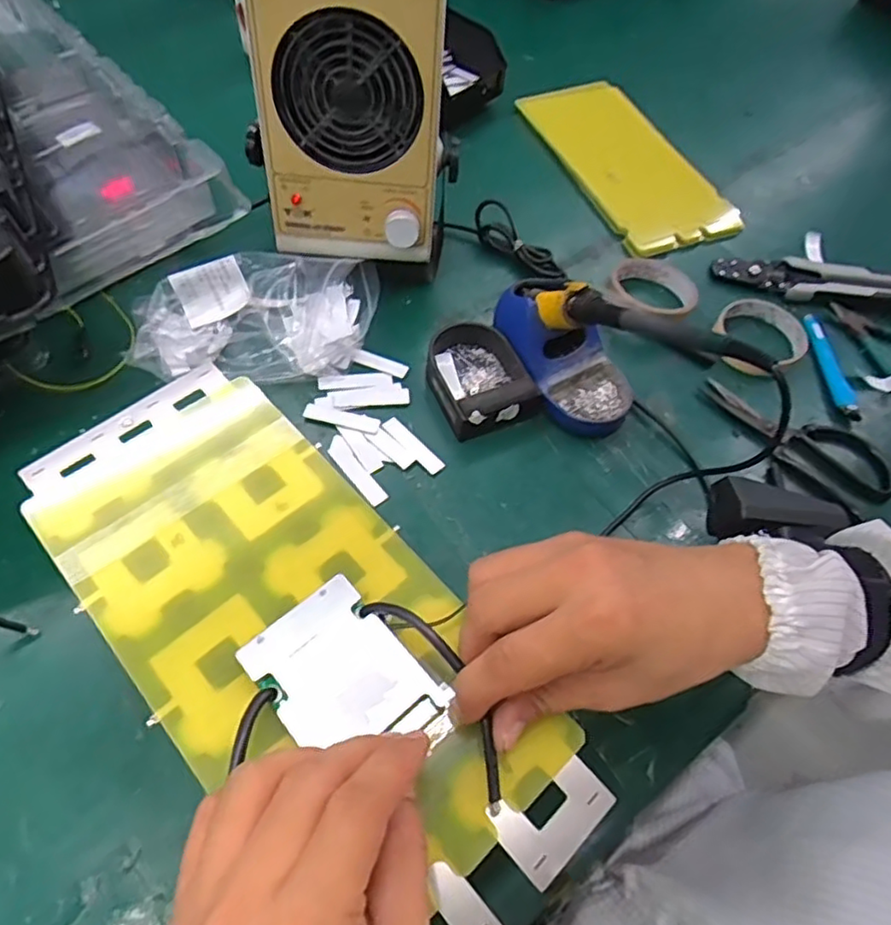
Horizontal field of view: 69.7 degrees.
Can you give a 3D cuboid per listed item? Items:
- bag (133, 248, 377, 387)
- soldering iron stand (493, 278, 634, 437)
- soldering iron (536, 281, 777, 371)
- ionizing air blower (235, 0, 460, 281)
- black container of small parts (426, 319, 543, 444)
[{"bbox_3d":[-0.167,-0.132,0.562,0.211,0.050,0.121,-2,60,-5],"label":"bag"},{"bbox_3d":[0.104,-0.099,0.559,0.080,0.062,0.152,-29,66,-19],"label":"soldering iron stand"},{"bbox_3d":[0.144,-0.099,0.467,0.030,0.030,0.197,-34,39,-21],"label":"soldering iron"},{"bbox_3d":[-0.071,-0.274,0.540,0.155,0.246,0.123,7,60,0],"label":"ionizing air blower"},{"bbox_3d":[0.027,-0.078,0.557,0.079,0.034,0.108,-21,64,-16],"label":"black container of small parts"}]

